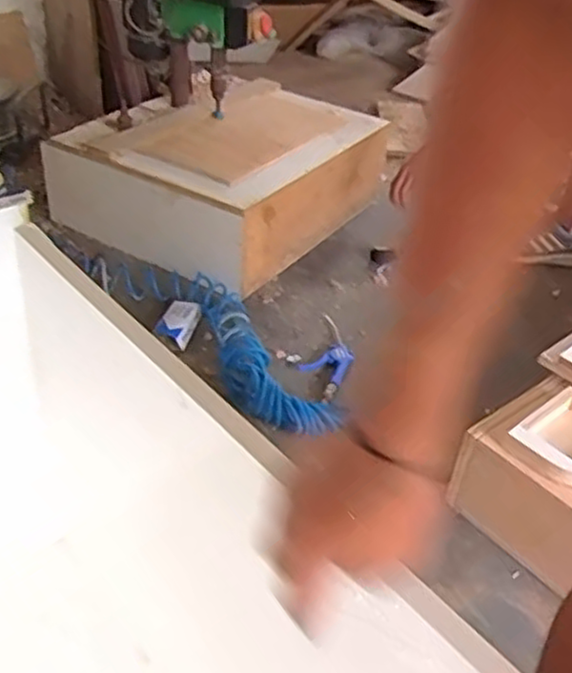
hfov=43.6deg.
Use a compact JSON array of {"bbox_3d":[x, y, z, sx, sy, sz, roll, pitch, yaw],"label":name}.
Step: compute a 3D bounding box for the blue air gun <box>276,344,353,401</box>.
[{"bbox_3d":[0.080,0.055,1.447,0.135,0.025,0.178,-18,43,-28],"label":"blue air gun"}]

